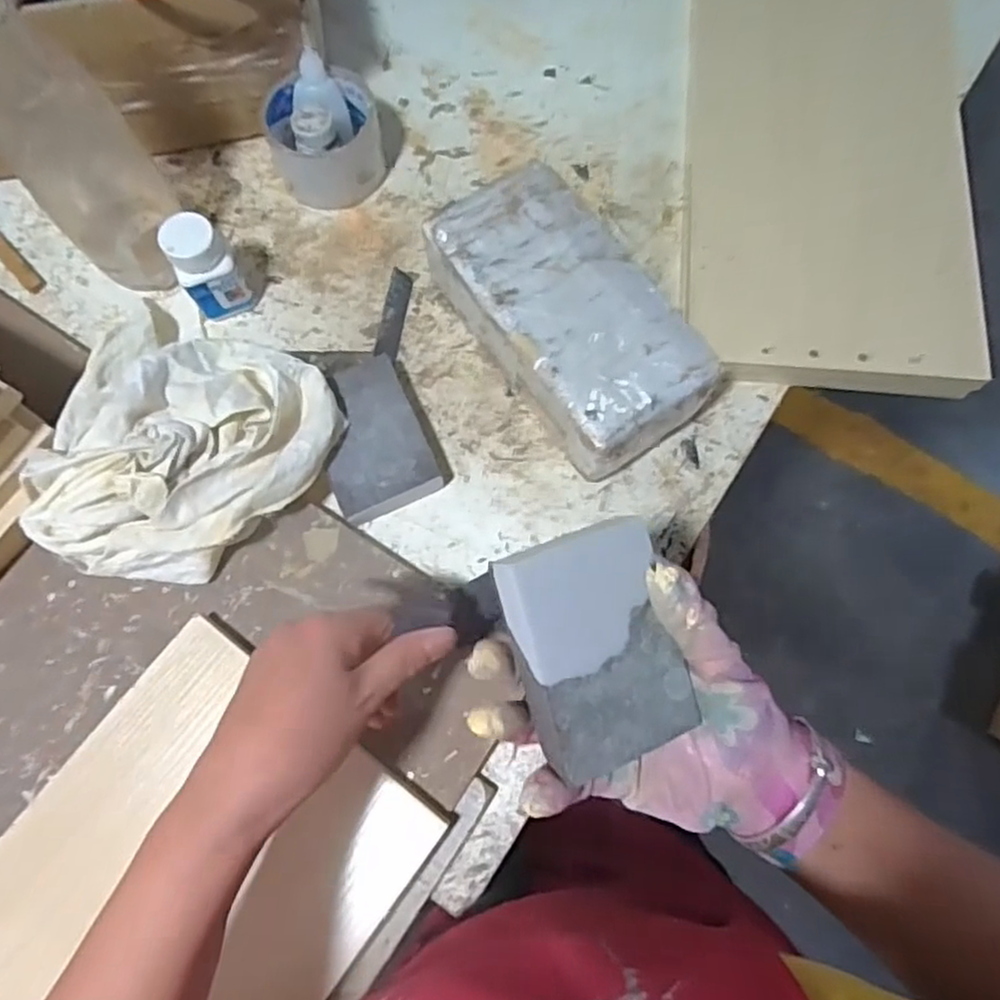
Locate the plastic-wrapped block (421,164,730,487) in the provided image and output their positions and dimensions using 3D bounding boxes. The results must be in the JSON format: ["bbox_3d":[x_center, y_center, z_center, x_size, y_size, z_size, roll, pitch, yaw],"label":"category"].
[{"bbox_3d":[0.043,-0.119,0.475,0.109,0.072,0.203,-37,78,-10],"label":"plastic-wrapped block"}]

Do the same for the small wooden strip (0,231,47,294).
[{"bbox_3d":[-0.385,-0.195,0.533,0.016,0.004,0.100,-44,79,-11],"label":"small wooden strip"}]

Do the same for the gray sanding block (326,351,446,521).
[{"bbox_3d":[-0.088,-0.040,0.473,0.066,0.028,0.104,-23,76,-7],"label":"gray sanding block"}]

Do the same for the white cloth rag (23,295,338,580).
[{"bbox_3d":[-0.201,-0.035,0.443,0.170,0.086,0.175,17,75,4],"label":"white cloth rag"}]

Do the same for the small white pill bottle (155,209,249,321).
[{"bbox_3d":[-0.205,-0.162,0.486,0.037,0.074,0.035,0,74,0],"label":"small white pill bottle"}]

